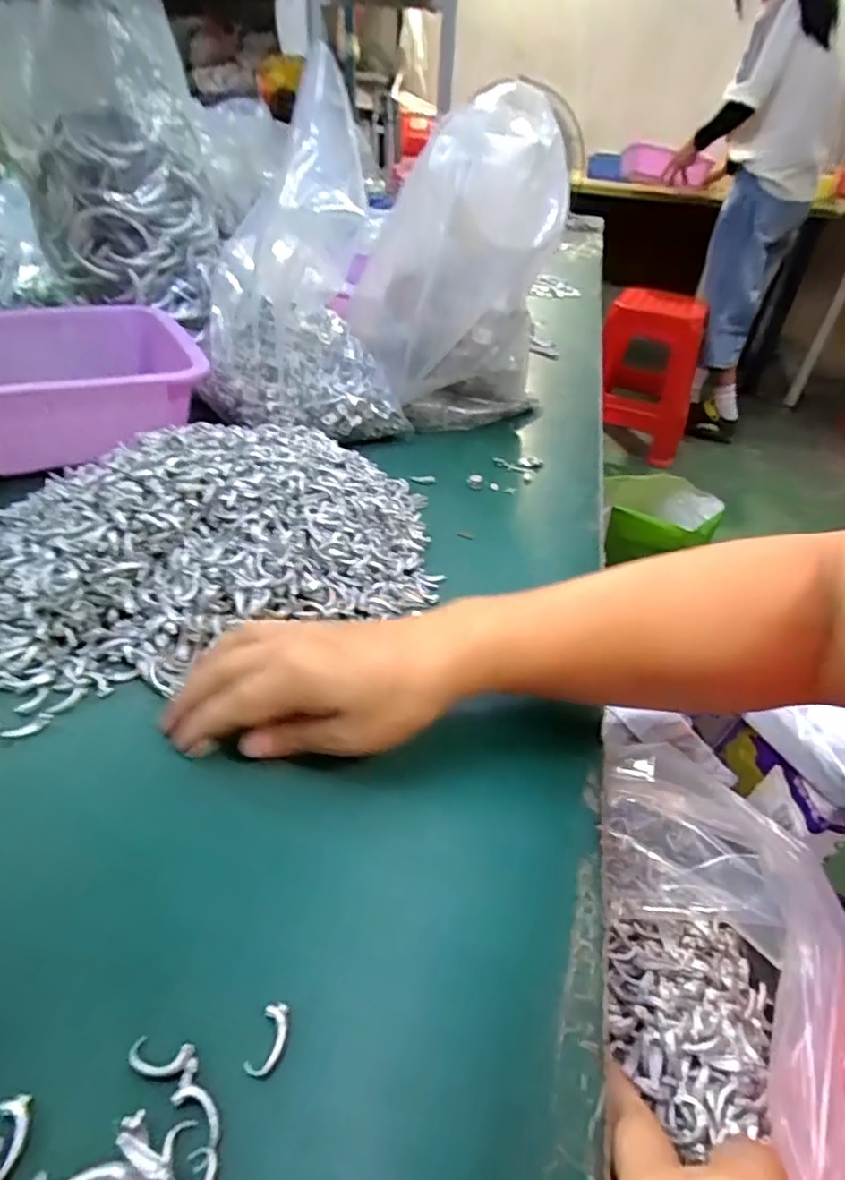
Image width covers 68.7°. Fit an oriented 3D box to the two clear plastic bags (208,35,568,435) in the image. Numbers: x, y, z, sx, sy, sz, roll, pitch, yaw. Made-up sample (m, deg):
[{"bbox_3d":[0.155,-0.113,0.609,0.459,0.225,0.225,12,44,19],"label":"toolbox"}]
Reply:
[{"bbox_3d":[-0.043,-0.314,0.603,0.323,0.253,0.258,-3,40,-9],"label":"two clear plastic bags"}]

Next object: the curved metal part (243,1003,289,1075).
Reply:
[{"bbox_3d":[-0.053,0.155,0.214,0.011,0.004,0.021,13,40,10],"label":"curved metal part"}]

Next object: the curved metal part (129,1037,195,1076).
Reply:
[{"bbox_3d":[-0.089,0.157,0.208,0.021,0.004,0.010,7,39,2],"label":"curved metal part"}]

